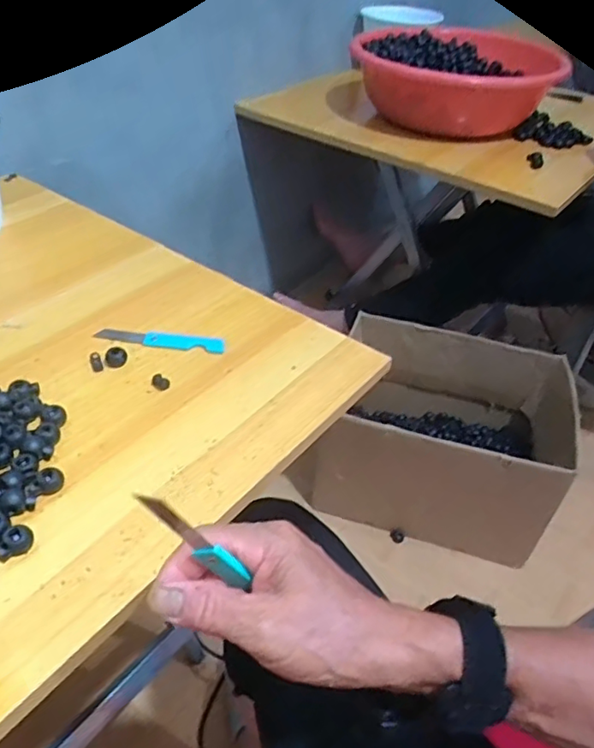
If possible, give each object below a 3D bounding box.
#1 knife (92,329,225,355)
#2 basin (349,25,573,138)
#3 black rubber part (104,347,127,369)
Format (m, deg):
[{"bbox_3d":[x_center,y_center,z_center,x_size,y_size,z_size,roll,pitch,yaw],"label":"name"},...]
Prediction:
[{"bbox_3d":[-0.123,-0.033,0.519,0.118,0.006,0.024,8,42,4],"label":"knife"},{"bbox_3d":[0.272,-0.524,1.011,0.326,0.109,0.320,3,42,-2],"label":"basin"},{"bbox_3d":[-0.156,-0.015,0.492,0.016,0.011,0.018,15,43,11],"label":"black rubber part"}]

